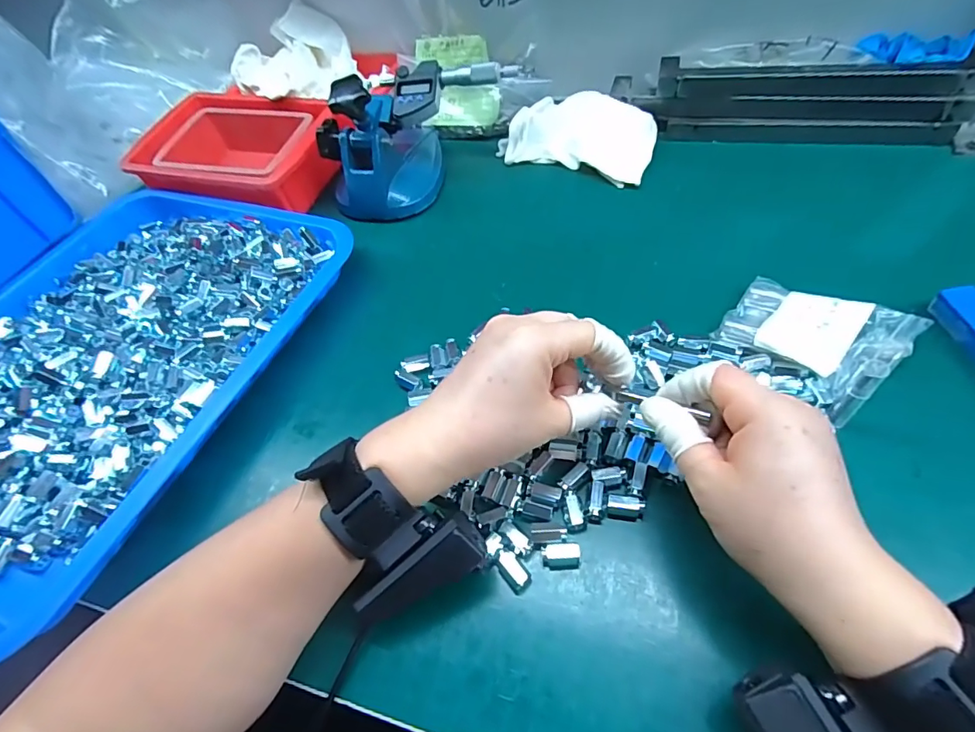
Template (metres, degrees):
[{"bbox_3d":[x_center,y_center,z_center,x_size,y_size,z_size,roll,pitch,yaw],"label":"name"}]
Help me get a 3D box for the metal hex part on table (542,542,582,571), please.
[{"bbox_3d":[0.042,0.108,0.280,0.021,0.012,0.011,-10,53,1],"label":"metal hex part on table"}]

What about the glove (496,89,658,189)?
[{"bbox_3d":[0.094,-0.240,0.512,0.158,0.042,0.082,21,59,22],"label":"glove"}]

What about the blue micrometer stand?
[{"bbox_3d":[-0.109,-0.235,0.495,0.110,0.113,0.149,-9,53,2],"label":"blue micrometer stand"}]

